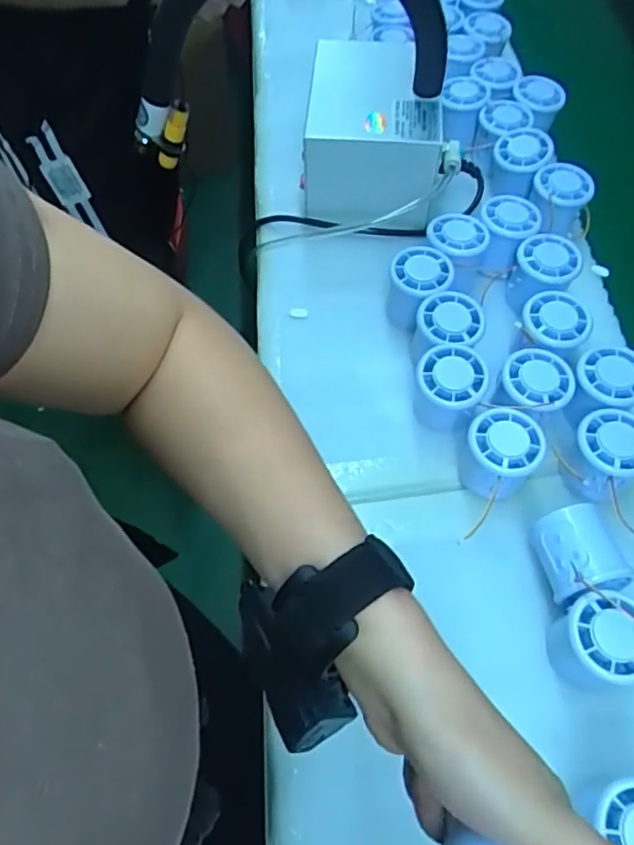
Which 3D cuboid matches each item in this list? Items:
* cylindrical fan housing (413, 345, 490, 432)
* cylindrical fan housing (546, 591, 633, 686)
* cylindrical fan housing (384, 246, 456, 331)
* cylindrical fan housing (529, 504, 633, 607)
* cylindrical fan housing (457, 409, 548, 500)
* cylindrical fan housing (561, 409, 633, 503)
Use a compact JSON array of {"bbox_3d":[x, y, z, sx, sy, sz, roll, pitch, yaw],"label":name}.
[{"bbox_3d":[0.108,-0.026,0.508,0.057,0.060,0.052,28,64,14],"label":"cylindrical fan housing"},{"bbox_3d":[0.186,0.146,0.407,0.057,0.057,0.054,0,60,-1],"label":"cylindrical fan housing"},{"bbox_3d":[0.092,-0.120,0.559,0.051,0.057,0.058,18,62,9],"label":"cylindrical fan housing"},{"bbox_3d":[0.184,0.096,0.437,0.054,0.054,0.059,-14,62,-9],"label":"cylindrical fan housing"},{"bbox_3d":[0.141,0.026,0.479,0.053,0.058,0.052,0,60,-1],"label":"cylindrical fan housing"},{"bbox_3d":[0.226,0.025,0.478,0.057,0.052,0.053,0,60,-1],"label":"cylindrical fan housing"}]

